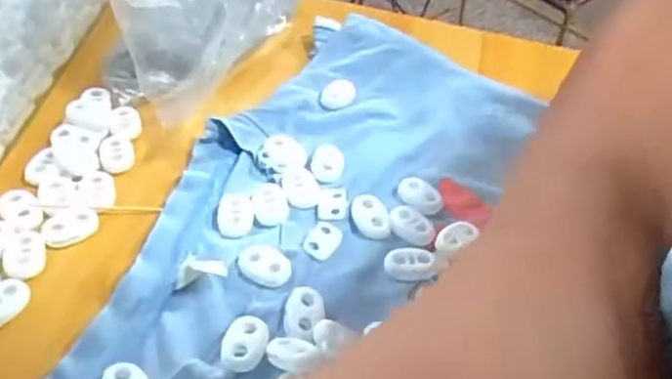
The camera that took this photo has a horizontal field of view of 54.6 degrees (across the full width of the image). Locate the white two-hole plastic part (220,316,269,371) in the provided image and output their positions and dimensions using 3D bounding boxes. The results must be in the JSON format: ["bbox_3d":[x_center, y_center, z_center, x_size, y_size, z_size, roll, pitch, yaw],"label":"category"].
[{"bbox_3d":[-0.033,0.056,0.236,0.016,0.007,0.021,5,44,-3],"label":"white two-hole plastic part"}]

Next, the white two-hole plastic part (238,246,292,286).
[{"bbox_3d":[-0.029,0.031,0.263,0.022,0.006,0.014,17,45,9],"label":"white two-hole plastic part"}]

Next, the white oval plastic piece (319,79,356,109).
[{"bbox_3d":[0.001,-0.052,0.352,0.017,0.004,0.024,14,45,7],"label":"white oval plastic piece"}]

